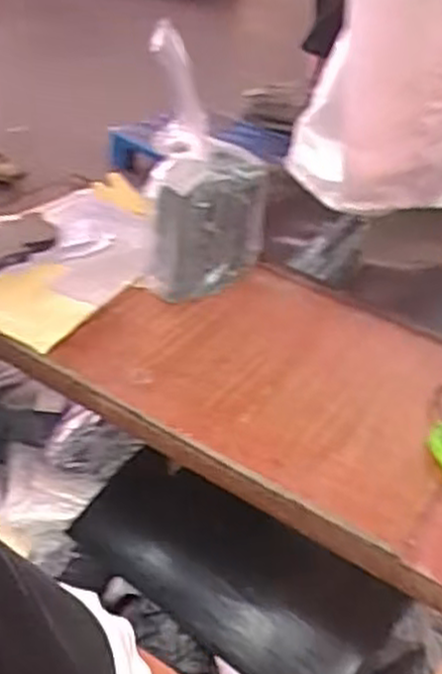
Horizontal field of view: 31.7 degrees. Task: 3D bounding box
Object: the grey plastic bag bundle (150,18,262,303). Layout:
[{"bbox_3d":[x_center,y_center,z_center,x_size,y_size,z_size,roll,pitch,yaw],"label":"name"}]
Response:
[{"bbox_3d":[-0.021,-0.183,1.272,0.176,0.232,0.113,6,33,0],"label":"grey plastic bag bundle"}]

